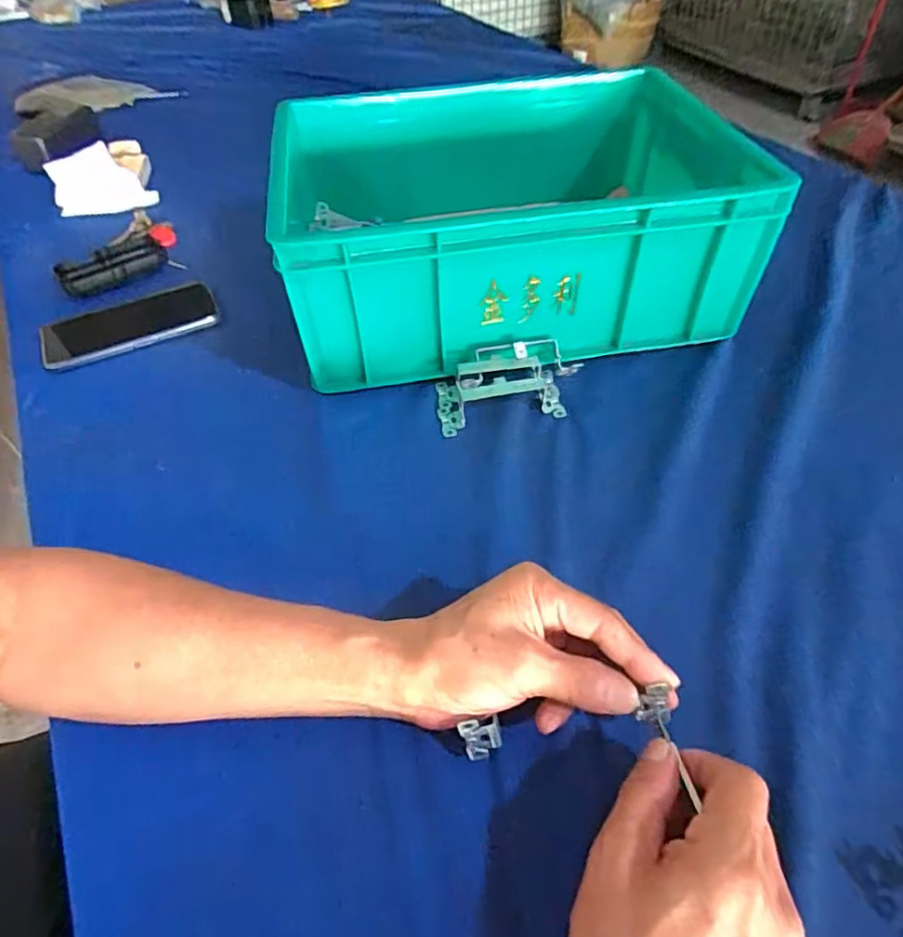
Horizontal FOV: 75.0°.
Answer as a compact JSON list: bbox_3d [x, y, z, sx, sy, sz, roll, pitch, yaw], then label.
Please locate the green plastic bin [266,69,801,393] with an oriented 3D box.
[{"bbox_3d":[0.057,-0.246,0.568,0.409,0.138,0.296,-7,50,-4],"label":"green plastic bin"}]

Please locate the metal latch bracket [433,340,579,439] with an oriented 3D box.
[{"bbox_3d":[0.048,-0.074,0.498,0.120,0.033,0.064,-8,50,-5],"label":"metal latch bracket"}]

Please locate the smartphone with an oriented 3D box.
[{"bbox_3d":[-0.325,-0.149,0.595,0.164,0.009,0.085,-23,53,-16],"label":"smartphone"}]

